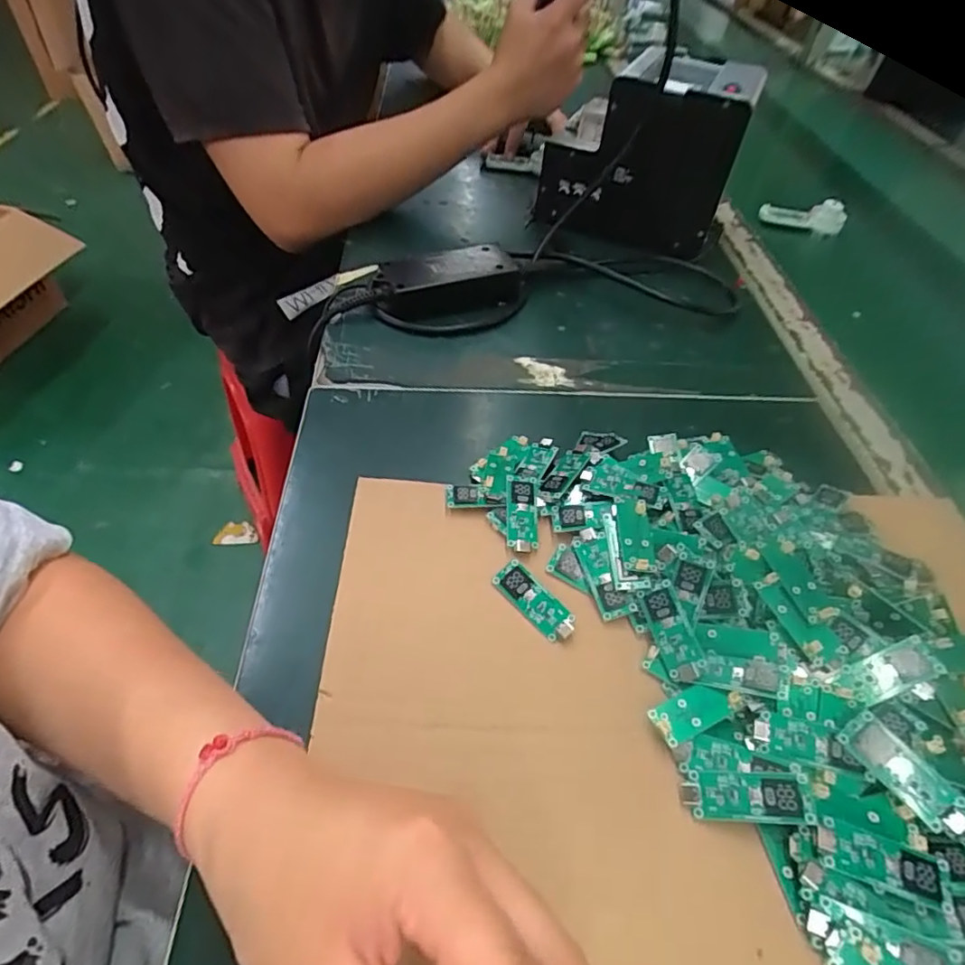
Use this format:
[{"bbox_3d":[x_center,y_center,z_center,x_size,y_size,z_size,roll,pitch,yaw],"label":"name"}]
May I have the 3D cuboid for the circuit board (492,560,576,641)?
[{"bbox_3d":[0.028,0.065,0.313,0.018,0.007,0.050,-31,58,-27],"label":"circuit board"}]

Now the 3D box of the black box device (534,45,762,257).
[{"bbox_3d":[0.165,-0.339,0.587,0.184,0.152,0.128,20,51,12],"label":"black box device"}]

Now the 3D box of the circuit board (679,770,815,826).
[{"bbox_3d":[0.114,0.137,0.249,0.051,0.004,0.019,-8,60,20],"label":"circuit board"}]

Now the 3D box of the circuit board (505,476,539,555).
[{"bbox_3d":[0.024,0.018,0.349,0.019,0.009,0.053,5,62,-5],"label":"circuit board"}]

